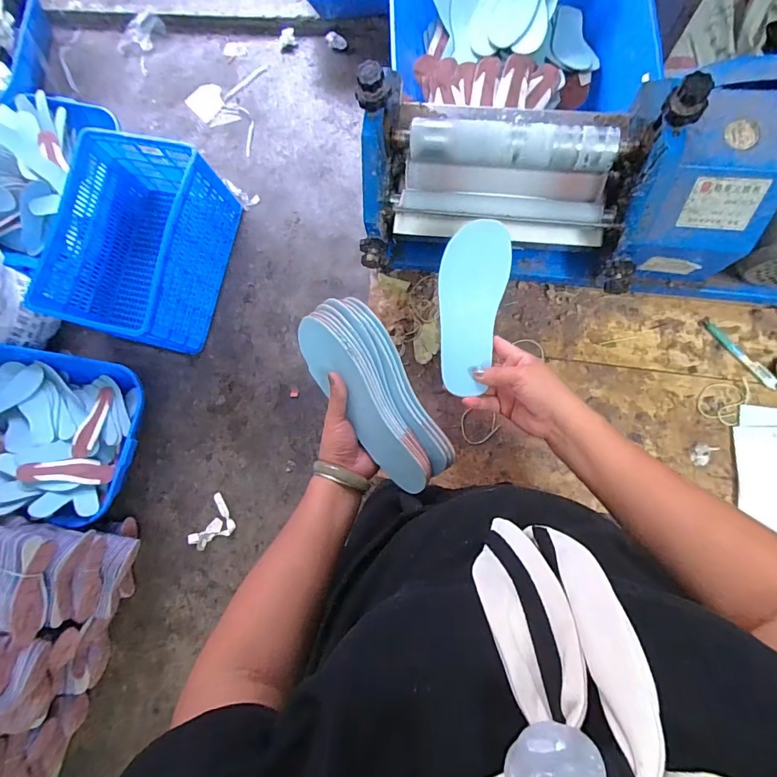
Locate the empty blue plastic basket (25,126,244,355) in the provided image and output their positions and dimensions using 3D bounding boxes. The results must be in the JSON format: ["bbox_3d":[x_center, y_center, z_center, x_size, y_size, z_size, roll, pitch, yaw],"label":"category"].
[{"bbox_3d":[-0.804,-0.470,1.415,0.428,0.275,0.592,14,85,8],"label":"empty blue plastic basket"}]

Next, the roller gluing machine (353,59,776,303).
[{"bbox_3d":[0.296,-0.285,0.577,0.643,0.220,0.267,3,83,7],"label":"roller gluing machine"}]

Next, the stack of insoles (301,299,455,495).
[{"bbox_3d":[-0.021,0.009,0.501,0.065,0.095,0.231,-28,84,-42],"label":"stack of insoles"}]

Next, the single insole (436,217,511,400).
[{"bbox_3d":[0.099,-0.103,0.518,0.080,0.009,0.217,9,78,7],"label":"single insole"}]

